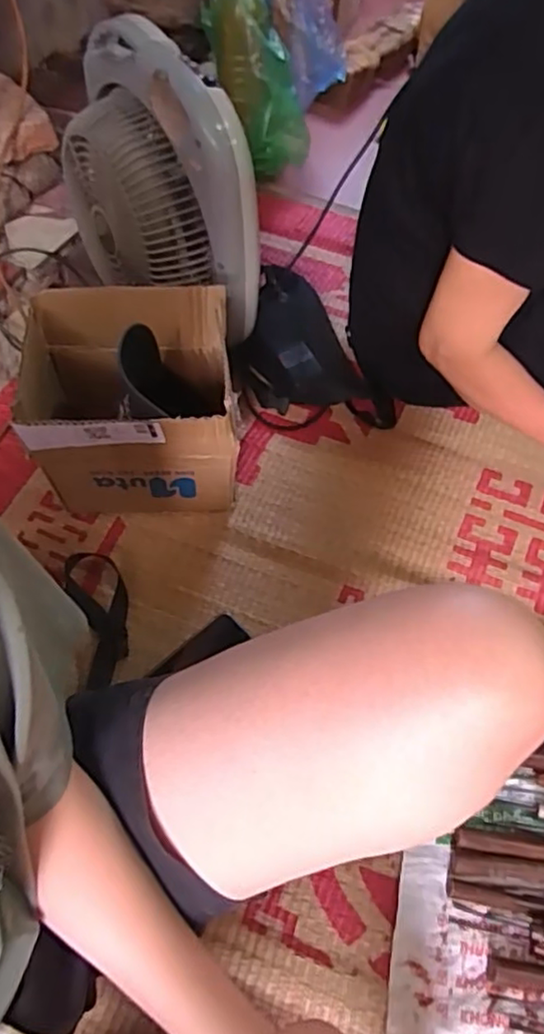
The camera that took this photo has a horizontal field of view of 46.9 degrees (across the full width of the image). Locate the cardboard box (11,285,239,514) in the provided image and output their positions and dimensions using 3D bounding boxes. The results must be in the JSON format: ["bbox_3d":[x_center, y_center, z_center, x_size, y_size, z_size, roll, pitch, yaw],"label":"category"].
[{"bbox_3d":[-0.169,-0.126,0.789,0.239,0.229,0.196,-2,59,-3],"label":"cardboard box"}]

